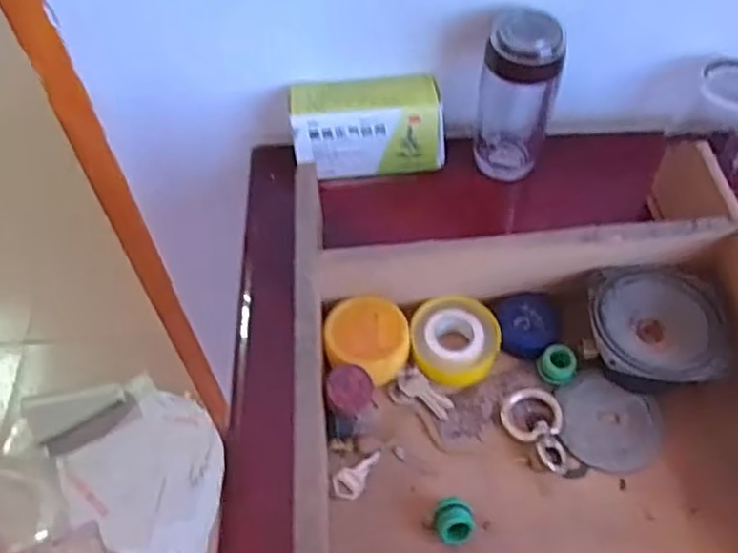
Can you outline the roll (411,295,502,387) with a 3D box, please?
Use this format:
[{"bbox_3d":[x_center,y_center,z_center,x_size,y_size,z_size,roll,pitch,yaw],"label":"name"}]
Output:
[{"bbox_3d":[0.073,0.052,0.593,0.070,0.027,0.071,1,55,-1],"label":"roll"}]

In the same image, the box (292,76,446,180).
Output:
[{"bbox_3d":[-0.002,-0.157,0.737,0.152,0.084,0.065,-8,55,-4],"label":"box"}]

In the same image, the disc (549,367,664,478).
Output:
[{"bbox_3d":[0.188,0.116,0.569,0.085,0.007,0.075,28,58,17],"label":"disc"}]

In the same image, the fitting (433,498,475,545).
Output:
[{"bbox_3d":[0.061,0.176,0.515,0.027,0.022,0.029,1,55,-1],"label":"fitting"}]

